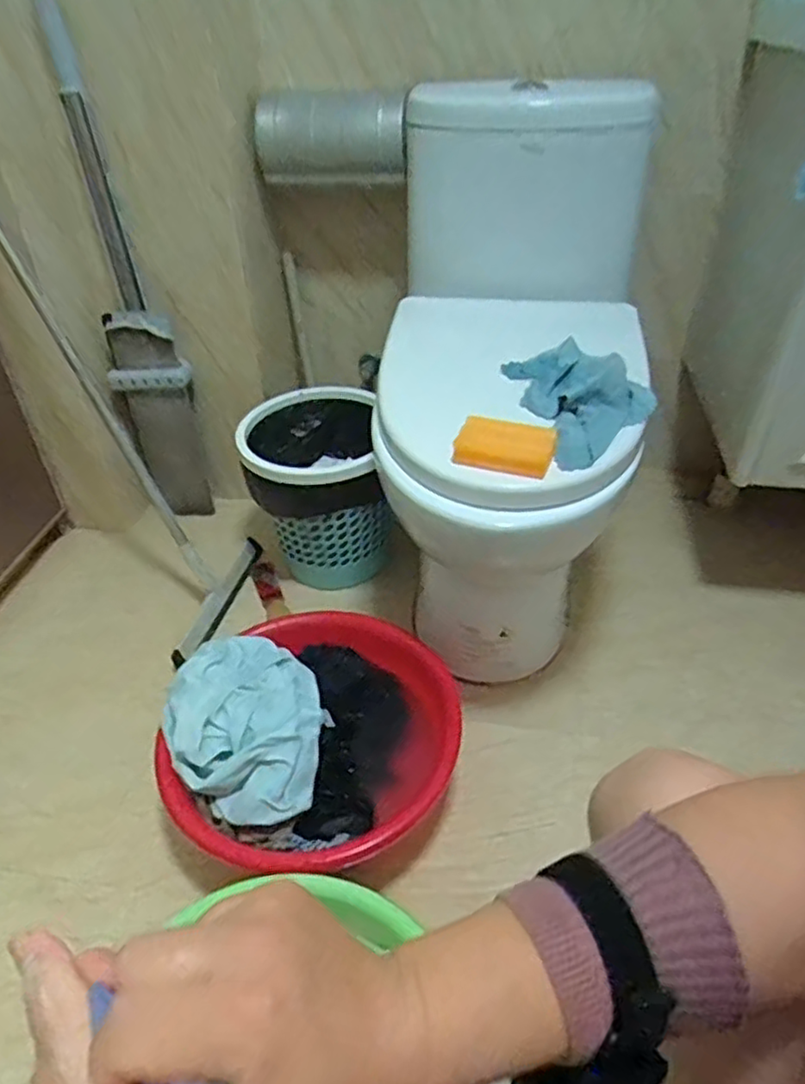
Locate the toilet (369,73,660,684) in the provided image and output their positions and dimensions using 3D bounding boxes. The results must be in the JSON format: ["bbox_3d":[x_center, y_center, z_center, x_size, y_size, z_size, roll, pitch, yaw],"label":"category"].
[{"bbox_3d":[0.160,-0.242,1.026,0.364,0.679,0.727,5,40,9],"label":"toilet"}]

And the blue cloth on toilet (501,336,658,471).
[{"bbox_3d":[0.228,-0.175,0.820,0.159,0.044,0.224,-6,40,-4],"label":"blue cloth on toilet"}]

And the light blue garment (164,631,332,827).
[{"bbox_3d":[-0.187,0.214,0.823,0.180,0.092,0.232,-27,46,-27],"label":"light blue garment"}]

